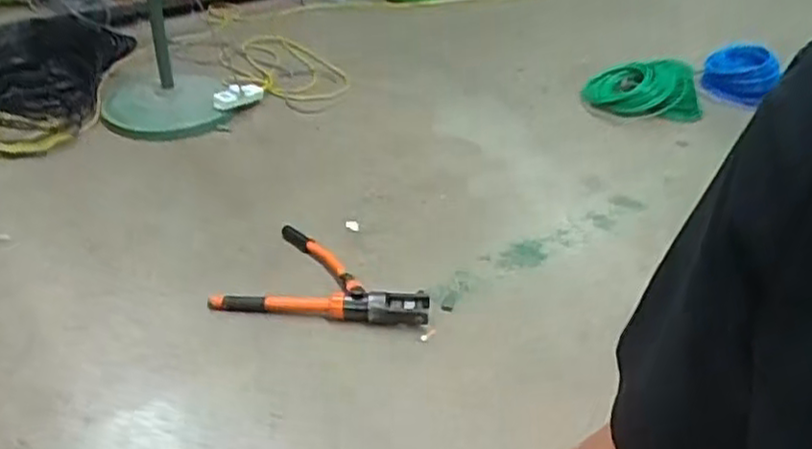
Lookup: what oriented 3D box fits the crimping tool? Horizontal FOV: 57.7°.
[{"bbox_3d":[-0.167,0.102,1.639,0.454,0.058,0.274,6,35,5],"label":"crimping tool"}]

